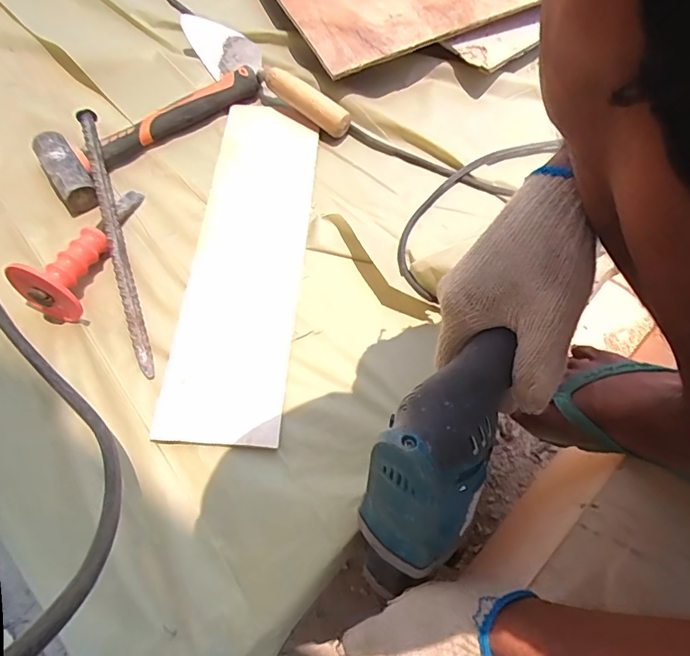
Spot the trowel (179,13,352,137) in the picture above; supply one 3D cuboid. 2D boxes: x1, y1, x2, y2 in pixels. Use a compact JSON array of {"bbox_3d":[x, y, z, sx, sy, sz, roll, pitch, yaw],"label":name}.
[{"bbox_3d":[-0.104,-0.325,0.603,0.251,0.053,0.064,41,72,15],"label":"trowel"}]

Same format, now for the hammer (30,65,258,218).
[{"bbox_3d":[-0.241,-0.254,0.571,0.094,0.038,0.275,43,72,16],"label":"hammer"}]

